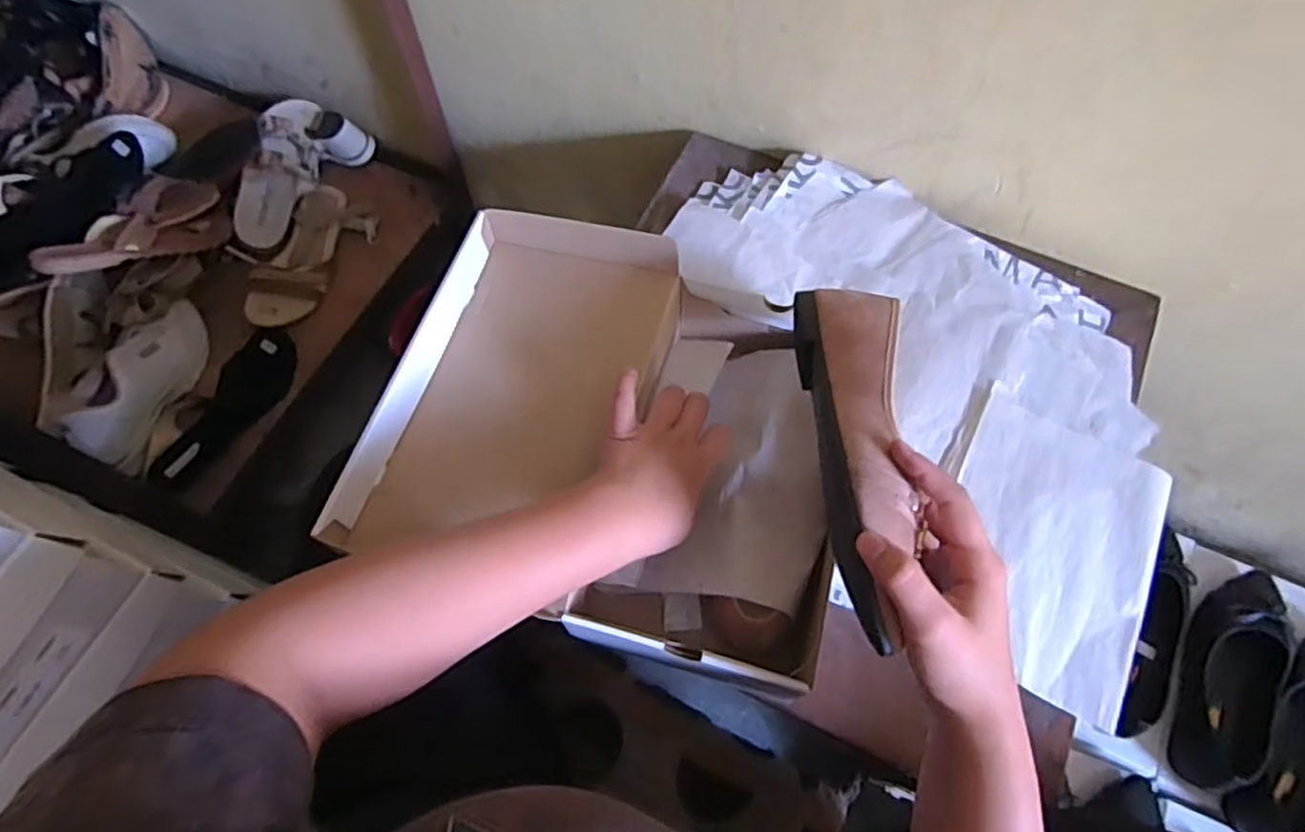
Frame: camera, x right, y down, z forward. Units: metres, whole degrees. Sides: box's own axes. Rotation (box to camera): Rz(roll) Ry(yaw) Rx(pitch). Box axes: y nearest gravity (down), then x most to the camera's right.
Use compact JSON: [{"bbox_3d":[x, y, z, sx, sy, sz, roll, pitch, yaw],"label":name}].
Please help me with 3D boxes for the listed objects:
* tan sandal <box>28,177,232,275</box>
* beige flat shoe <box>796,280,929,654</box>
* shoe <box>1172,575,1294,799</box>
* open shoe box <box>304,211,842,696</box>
[{"bbox_3d":[-0.635,-0.228,0.876,0.095,0.062,0.225,18,42,9],"label":"tan sandal"},{"bbox_3d":[0.123,0.008,0.417,0.059,0.055,0.228,1,58,1],"label":"beige flat shoe"},{"bbox_3d":[0.623,0.276,0.759,0.088,0.052,0.251,23,66,11],"label":"shoe"},{"bbox_3d":[-0.019,0.012,0.542,0.327,0.103,0.299,15,65,7],"label":"open shoe box"}]

